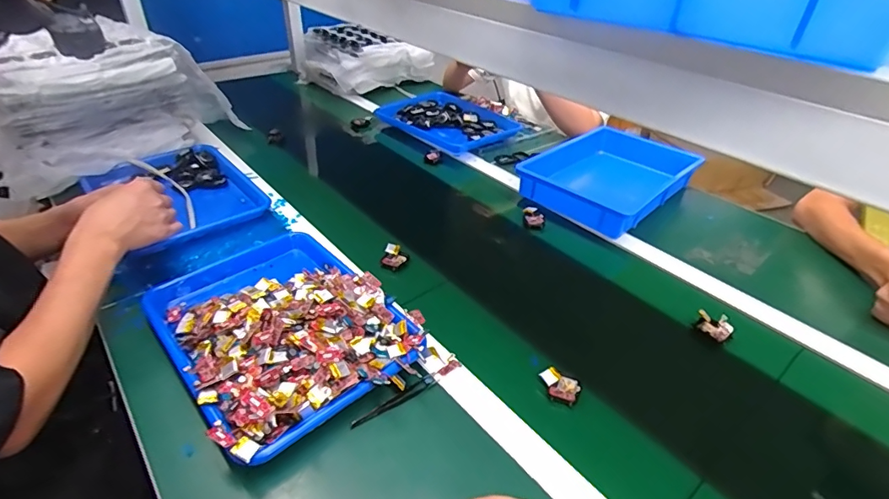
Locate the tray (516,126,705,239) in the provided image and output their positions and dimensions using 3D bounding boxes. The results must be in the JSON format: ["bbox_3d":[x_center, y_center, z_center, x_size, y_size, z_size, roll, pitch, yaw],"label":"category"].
[{"bbox_3d":[0.357,-0.160,0.989,0.392,0.064,0.243,-28,47,-35],"label":"tray"}]

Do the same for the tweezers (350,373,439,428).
[{"bbox_3d":[-0.055,0.177,0.551,0.115,0.008,0.014,-24,44,-32],"label":"tweezers"}]

